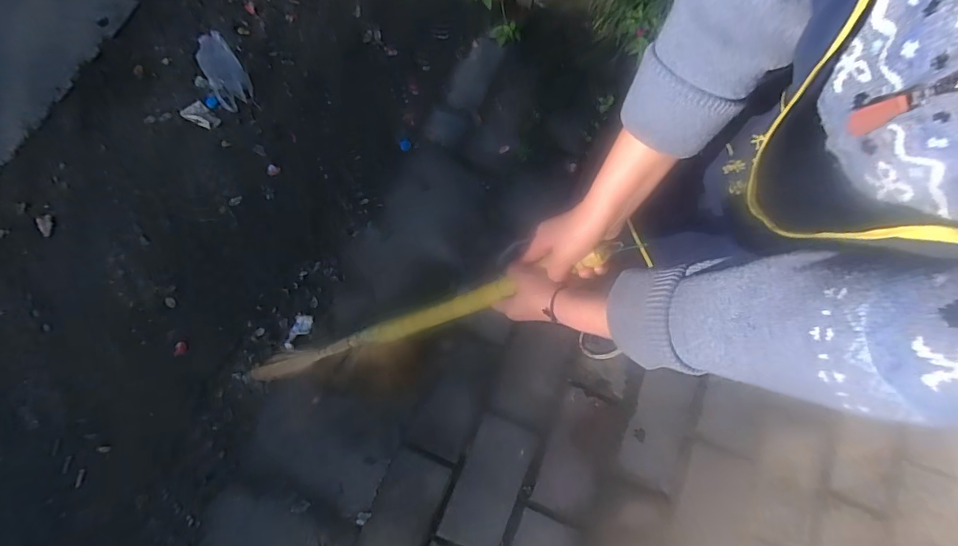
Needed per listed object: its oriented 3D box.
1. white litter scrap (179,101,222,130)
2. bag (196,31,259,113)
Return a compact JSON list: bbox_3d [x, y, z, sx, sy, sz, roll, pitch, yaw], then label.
[{"bbox_3d":[-0.804,-0.455,1.363,0.121,0.012,0.062,32,76,9],"label":"white litter scrap"},{"bbox_3d":[-0.759,-0.611,1.394,0.112,0.049,0.294,-27,78,-12],"label":"bag"}]

